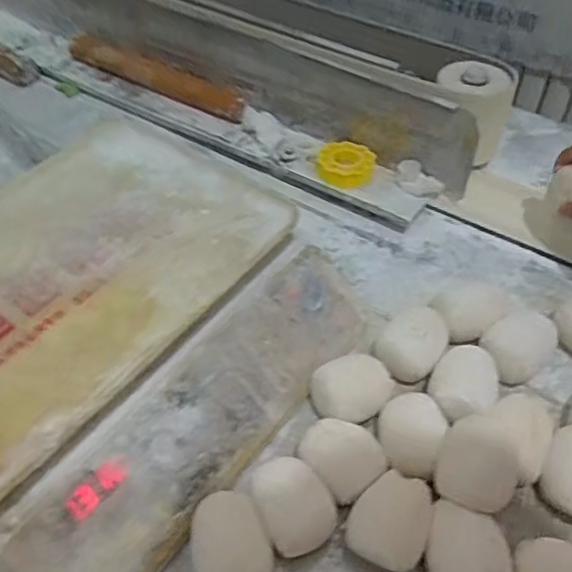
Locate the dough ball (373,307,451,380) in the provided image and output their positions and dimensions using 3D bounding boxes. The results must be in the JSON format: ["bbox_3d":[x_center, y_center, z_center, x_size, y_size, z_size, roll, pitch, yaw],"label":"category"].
[{"bbox_3d":[0.107,0.049,0.517,0.052,0.044,0.062,22,54,18],"label":"dough ball"}]

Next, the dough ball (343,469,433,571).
[{"bbox_3d":[0.072,0.166,0.424,0.050,0.042,0.059,21,54,18],"label":"dough ball"}]

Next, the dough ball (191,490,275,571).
[{"bbox_3d":[-0.039,0.179,0.419,0.049,0.034,0.065,-16,52,-12],"label":"dough ball"}]

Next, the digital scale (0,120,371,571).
[{"bbox_3d":[-0.146,0.031,0.493,0.306,0.103,0.331,31,57,24],"label":"digital scale"}]

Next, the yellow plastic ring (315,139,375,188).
[{"bbox_3d":[0.067,-0.133,0.678,0.062,0.035,0.051,6,50,6],"label":"yellow plastic ring"}]

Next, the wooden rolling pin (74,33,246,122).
[{"bbox_3d":[-0.172,-0.283,0.806,0.286,0.038,0.038,26,55,21],"label":"wooden rolling pin"}]

